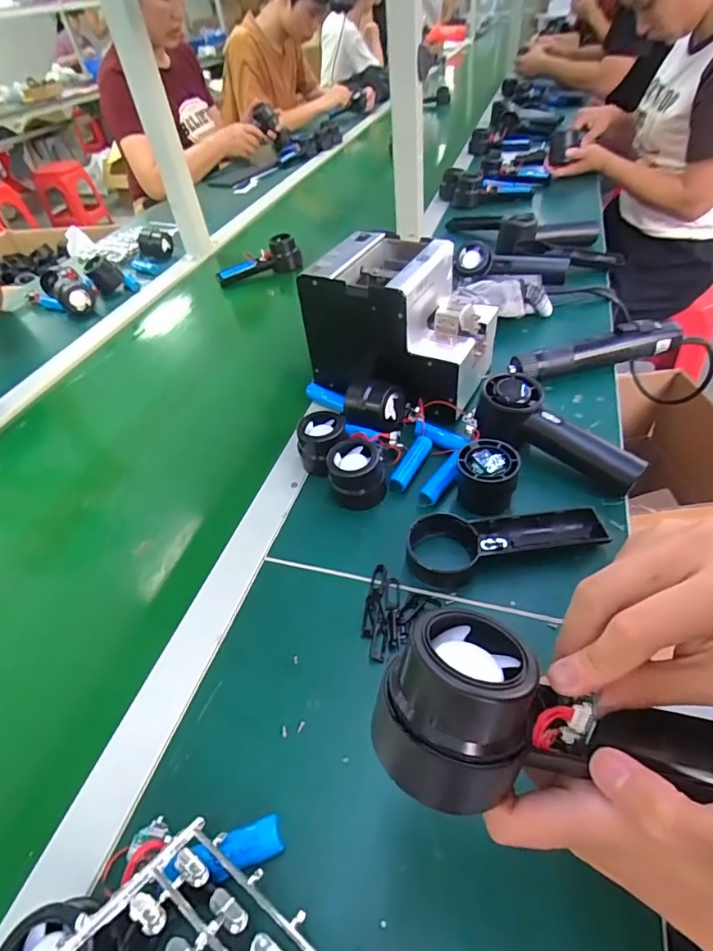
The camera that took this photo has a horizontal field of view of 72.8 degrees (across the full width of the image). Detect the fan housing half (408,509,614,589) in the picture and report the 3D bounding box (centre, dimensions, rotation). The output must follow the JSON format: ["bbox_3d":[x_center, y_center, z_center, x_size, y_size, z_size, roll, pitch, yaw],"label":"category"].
[{"bbox_3d":[0.123,0.051,0.407,0.161,0.022,0.056,-11,45,-4],"label":"fan housing half"}]

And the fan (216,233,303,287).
[{"bbox_3d":[-0.175,-0.385,0.868,0.151,0.057,0.055,-18,46,-10],"label":"fan"}]

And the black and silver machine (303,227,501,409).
[{"bbox_3d":[0.052,-0.172,0.537,0.181,0.140,0.127,20,51,24],"label":"black and silver machine"}]

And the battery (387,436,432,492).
[{"bbox_3d":[0.055,-0.013,0.482,0.017,0.013,0.073,19,51,24],"label":"battery"}]

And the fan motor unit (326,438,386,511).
[{"bbox_3d":[0.000,-0.002,0.460,0.050,0.048,0.048,-4,45,4],"label":"fan motor unit"}]

